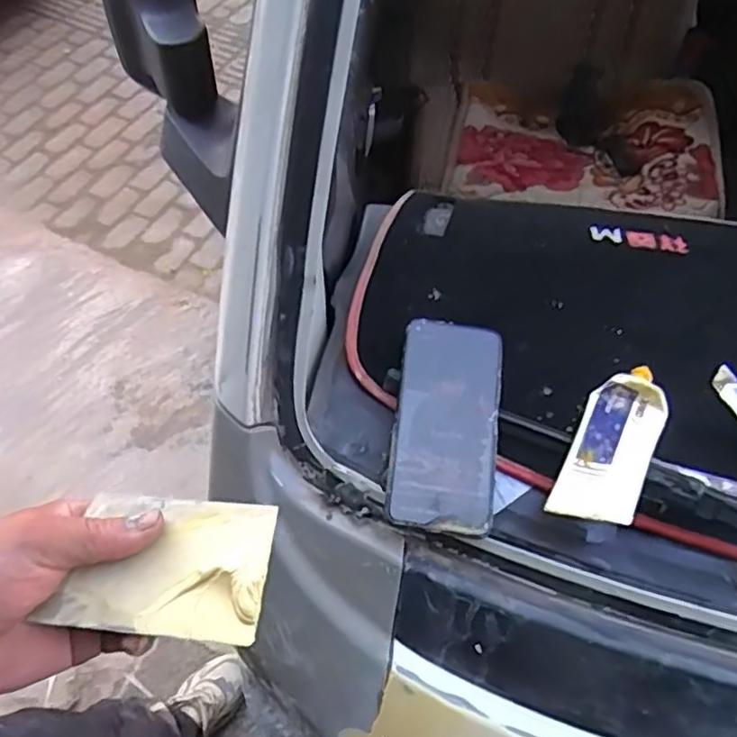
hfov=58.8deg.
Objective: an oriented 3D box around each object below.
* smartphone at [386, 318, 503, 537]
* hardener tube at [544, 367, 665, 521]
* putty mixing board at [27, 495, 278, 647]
[{"bbox_3d":[0.059,0.040,0.487,0.075,0.006,0.159,7,70,0],"label":"smartphone"},{"bbox_3d":[0.181,0.054,0.480,0.051,0.026,0.137,27,60,13],"label":"hardener tube"},{"bbox_3d":[-0.111,0.107,0.360,0.115,0.010,0.073,1,58,12],"label":"putty mixing board"}]

